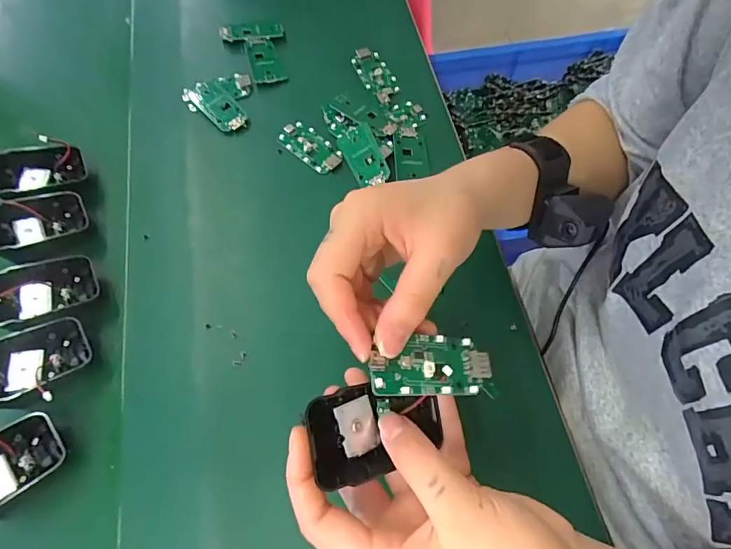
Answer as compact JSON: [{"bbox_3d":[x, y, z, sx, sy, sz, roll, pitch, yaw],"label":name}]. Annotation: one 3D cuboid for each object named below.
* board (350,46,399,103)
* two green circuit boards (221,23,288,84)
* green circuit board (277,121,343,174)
[{"bbox_3d":[0.012,-0.196,0.440,0.031,0.010,0.067,-22,67,-8],"label":"board"},{"bbox_3d":[-0.110,-0.221,0.443,0.060,0.010,0.077,-10,66,-3],"label":"two green circuit boards"},{"bbox_3d":[-0.048,-0.115,0.402,0.063,0.004,0.032,38,72,17],"label":"green circuit board"}]

